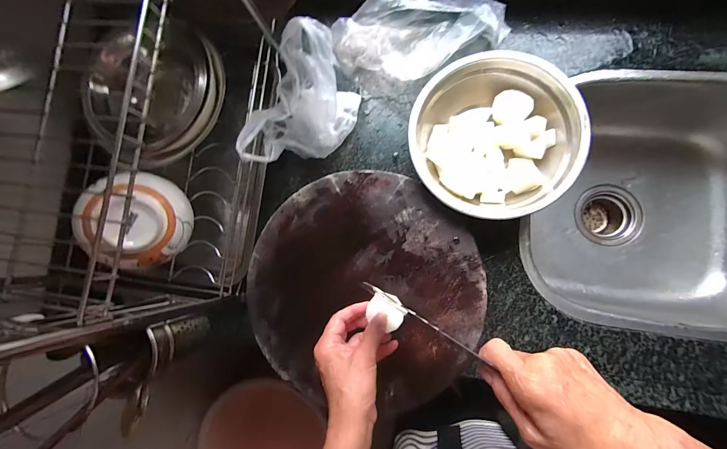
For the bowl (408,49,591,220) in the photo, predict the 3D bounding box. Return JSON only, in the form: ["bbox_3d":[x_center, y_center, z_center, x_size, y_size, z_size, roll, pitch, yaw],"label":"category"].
[{"bbox_3d":[0.170,-0.113,0.427,0.203,0.068,0.199,-1,84,8],"label":"bowl"}]

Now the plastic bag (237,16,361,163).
[{"bbox_3d":[-0.082,-0.154,0.435,0.105,0.128,0.174,24,88,9],"label":"plastic bag"}]

